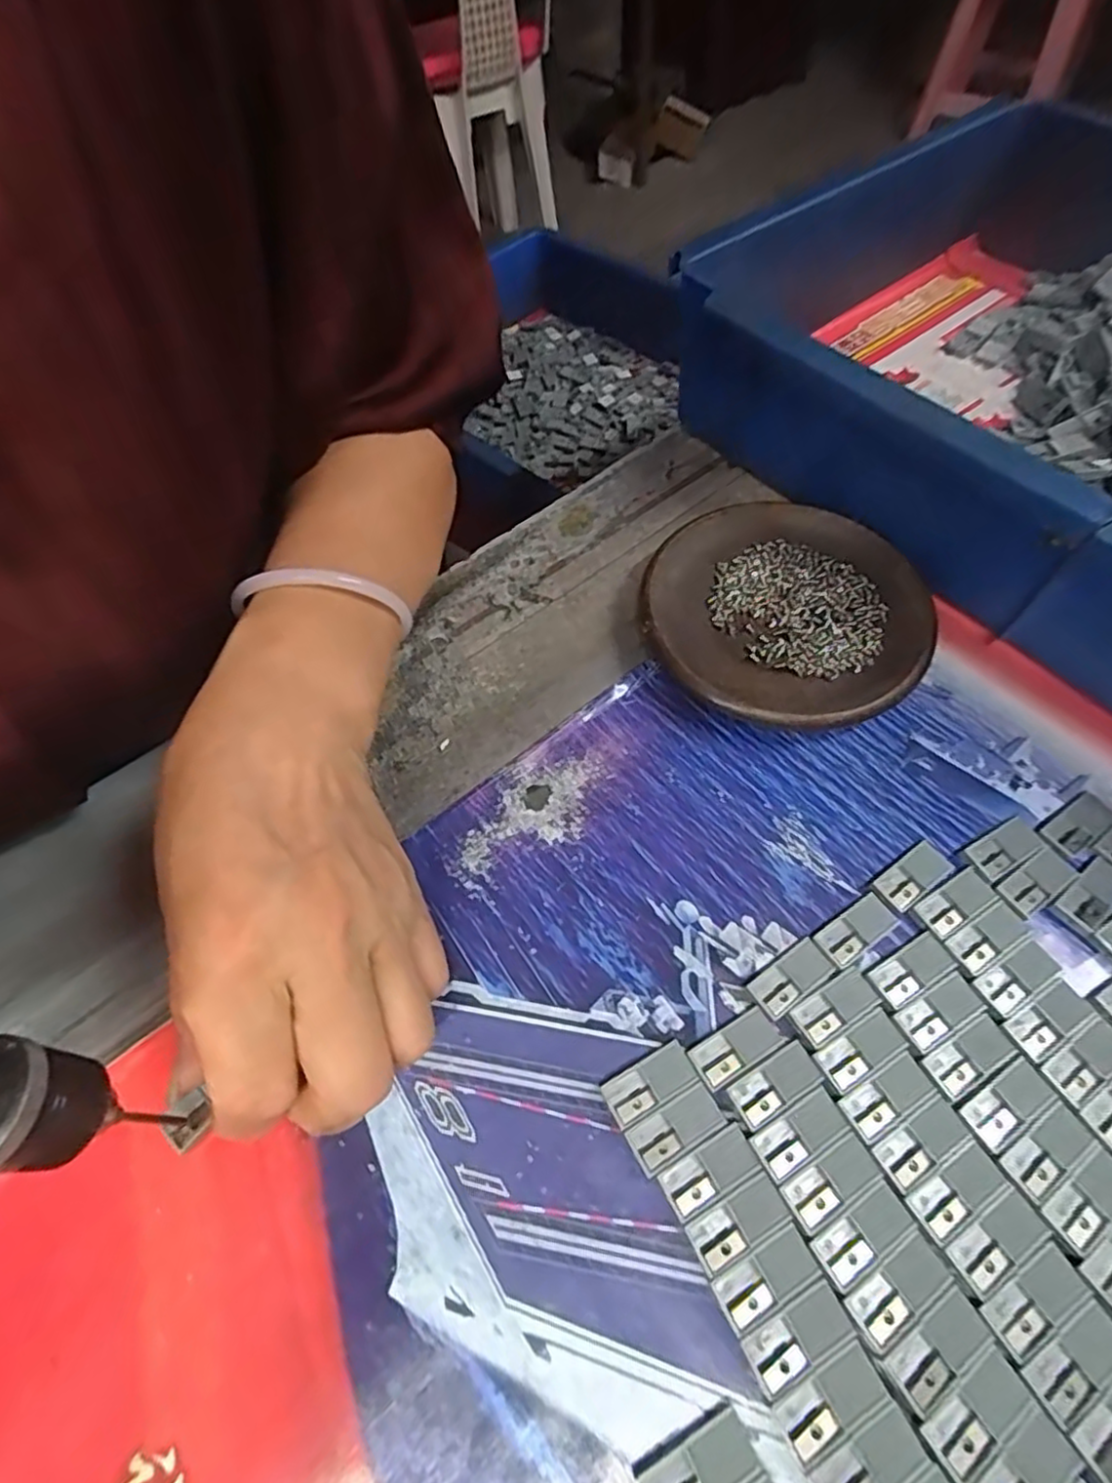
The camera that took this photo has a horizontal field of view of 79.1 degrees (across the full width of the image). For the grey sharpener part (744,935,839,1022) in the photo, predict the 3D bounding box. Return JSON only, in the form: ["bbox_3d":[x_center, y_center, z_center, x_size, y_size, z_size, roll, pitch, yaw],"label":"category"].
[{"bbox_3d":[0.076,0.076,0.217,0.028,0.004,0.014,-32,63,-15],"label":"grey sharpener part"}]

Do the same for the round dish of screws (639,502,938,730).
[{"bbox_3d":[0.094,-0.053,0.285,0.108,0.020,0.113,-1,60,2],"label":"round dish of screws"}]

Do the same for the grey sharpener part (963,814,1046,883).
[{"bbox_3d":[0.158,0.037,0.235,0.028,0.004,0.014,-28,62,-12],"label":"grey sharpener part"}]

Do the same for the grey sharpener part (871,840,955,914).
[{"bbox_3d":[0.124,0.046,0.233,0.028,0.004,0.013,-33,63,-15],"label":"grey sharpener part"}]

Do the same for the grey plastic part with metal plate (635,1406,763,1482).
[{"bbox_3d":[0.035,0.176,0.161,0.028,0.004,0.013,-27,62,-12],"label":"grey plastic part with metal plate"}]

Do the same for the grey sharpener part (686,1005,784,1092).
[{"bbox_3d":[0.056,0.095,0.208,0.028,0.004,0.013,-27,62,-12],"label":"grey sharpener part"}]

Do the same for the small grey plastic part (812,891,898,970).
[{"bbox_3d":[0.100,0.062,0.224,0.028,0.004,0.013,-32,63,-15],"label":"small grey plastic part"}]

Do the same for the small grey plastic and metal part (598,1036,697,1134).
[{"bbox_3d":[0.028,0.104,0.205,0.028,0.004,0.013,-26,62,-12],"label":"small grey plastic and metal part"}]

